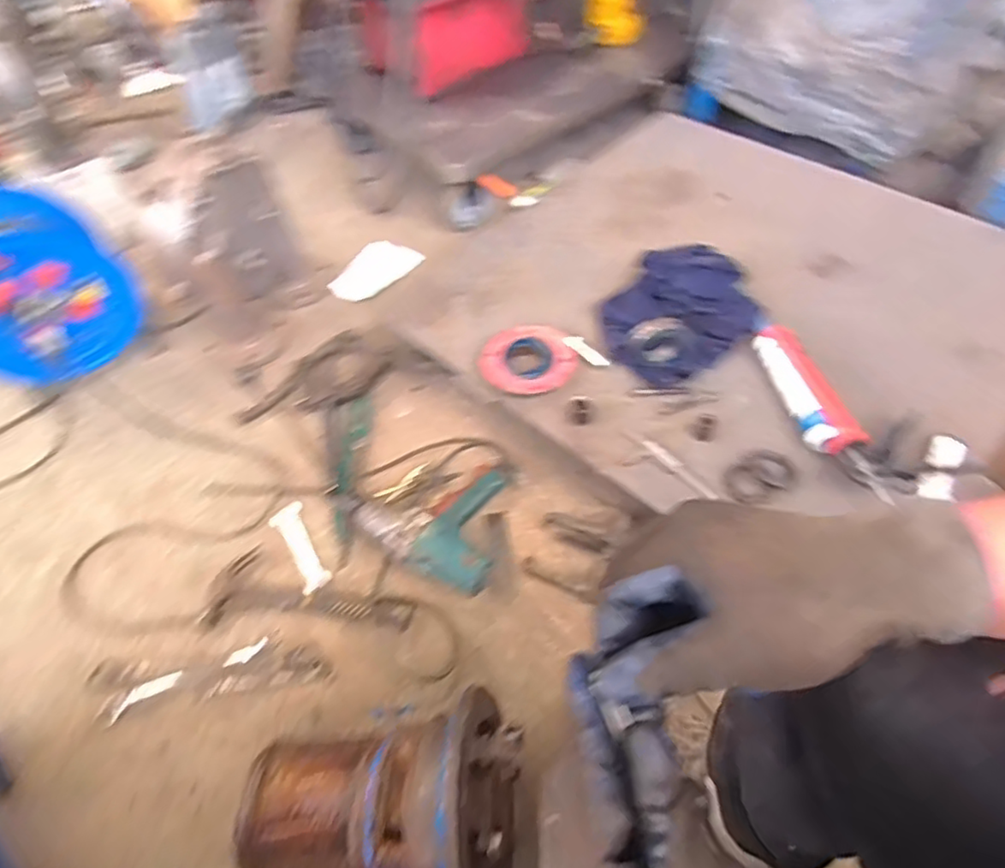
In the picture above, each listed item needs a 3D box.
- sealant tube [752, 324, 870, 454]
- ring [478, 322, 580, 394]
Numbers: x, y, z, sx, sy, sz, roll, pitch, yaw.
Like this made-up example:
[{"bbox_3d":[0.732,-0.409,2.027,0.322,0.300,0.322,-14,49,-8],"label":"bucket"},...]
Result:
[{"bbox_3d":[0.472,-0.078,0.969,0.057,0.047,0.255,-11,54,-5],"label":"sealant tube"},{"bbox_3d":[0.047,-0.130,1.054,0.161,0.022,0.153,-2,54,2],"label":"ring"}]

